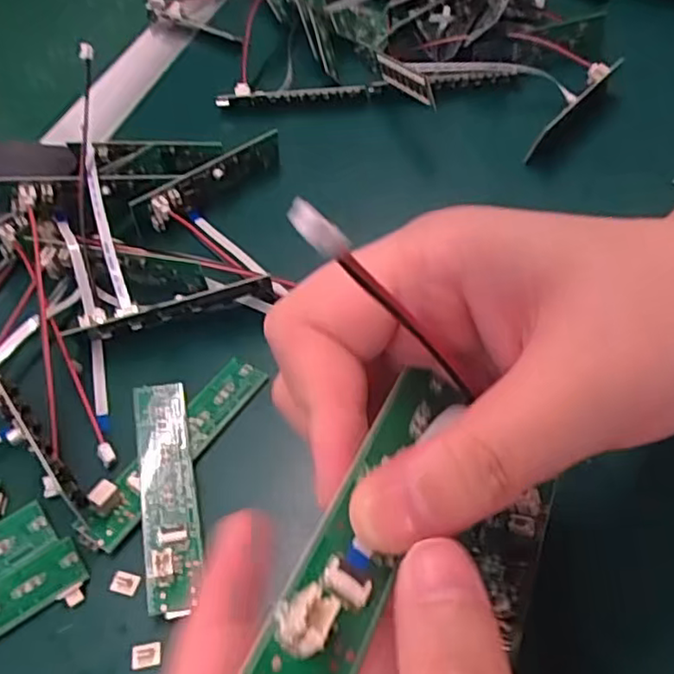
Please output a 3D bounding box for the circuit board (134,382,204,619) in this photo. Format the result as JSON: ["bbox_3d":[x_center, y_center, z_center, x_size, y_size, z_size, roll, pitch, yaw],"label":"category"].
[{"bbox_3d":[-0.057,0.050,0.222,0.017,0.010,0.083,-14,48,-5],"label":"circuit board"}]

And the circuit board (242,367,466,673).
[{"bbox_3d":[0.009,0.032,0.130,0.017,0.007,0.083,34,44,-1],"label":"circuit board"}]

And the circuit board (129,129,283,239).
[{"bbox_3d":[-0.061,-0.075,0.323,0.080,0.021,0.013,-35,54,-22],"label":"circuit board"}]

